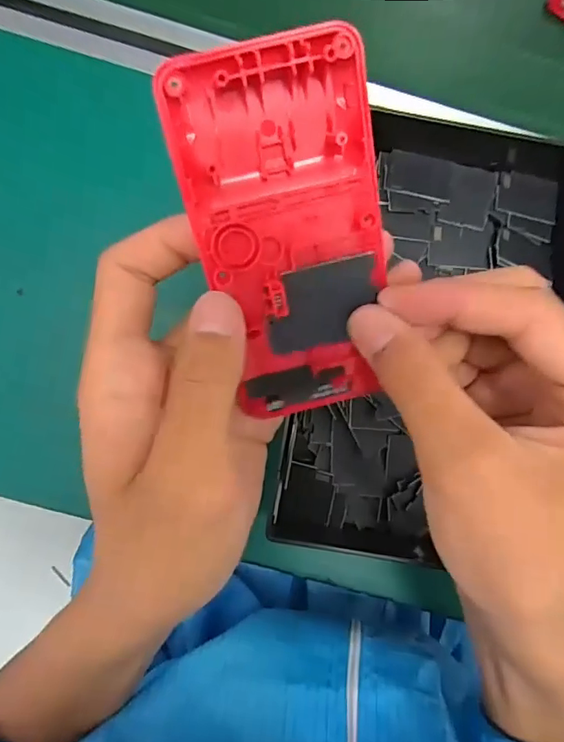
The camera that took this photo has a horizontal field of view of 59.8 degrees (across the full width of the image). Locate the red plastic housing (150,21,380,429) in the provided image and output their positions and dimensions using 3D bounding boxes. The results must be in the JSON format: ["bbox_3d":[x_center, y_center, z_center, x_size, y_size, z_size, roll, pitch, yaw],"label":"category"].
[{"bbox_3d":[0.003,-0.040,0.165,0.059,0.016,0.120,-12,116,-3],"label":"red plastic housing"}]

